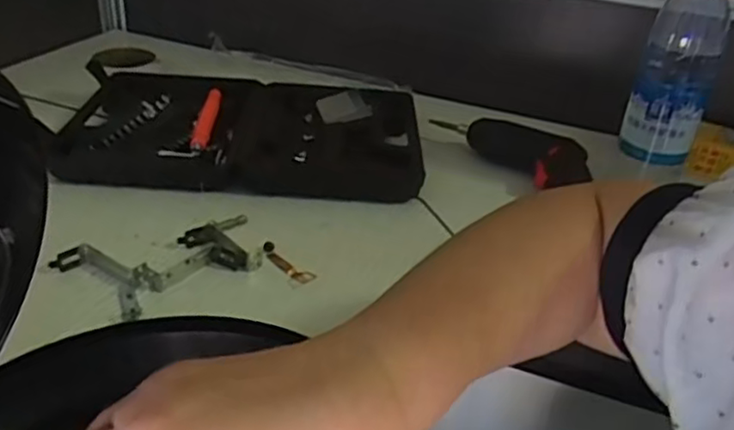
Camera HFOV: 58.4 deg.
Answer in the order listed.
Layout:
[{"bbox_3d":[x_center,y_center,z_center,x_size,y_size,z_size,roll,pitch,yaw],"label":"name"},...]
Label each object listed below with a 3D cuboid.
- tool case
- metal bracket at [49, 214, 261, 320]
[{"bbox_3d":[-0.119,-0.087,0.654,0.336,0.030,0.209,5,31,0],"label":"tool case"},{"bbox_3d":[-0.146,0.028,0.487,0.138,0.014,0.087,-21,40,-37],"label":"metal bracket"}]

